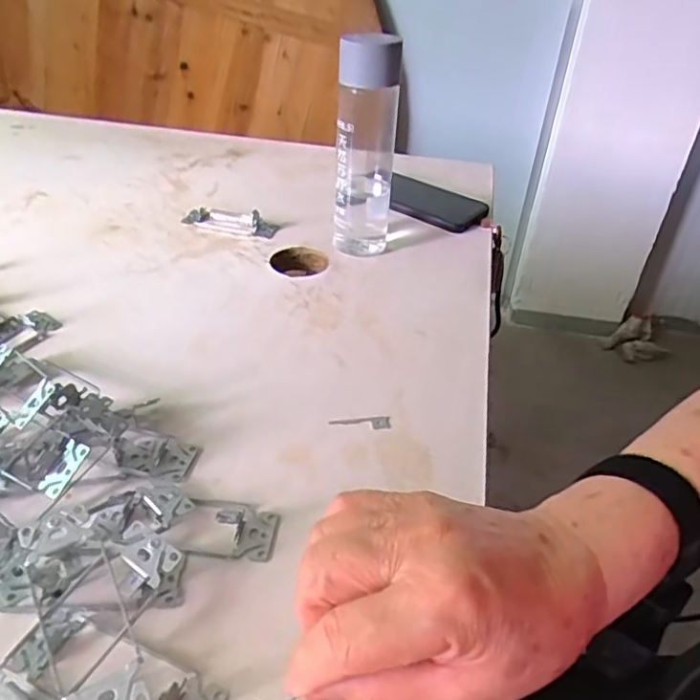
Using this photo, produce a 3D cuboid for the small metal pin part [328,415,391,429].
[{"bbox_3d":[0.007,0.051,0.437,0.044,0.004,0.012,0,38,-5],"label":"small metal pin part"}]

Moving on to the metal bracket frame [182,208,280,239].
[{"bbox_3d":[-0.134,-0.148,0.676,0.107,0.025,0.035,14,39,13],"label":"metal bracket frame"}]

